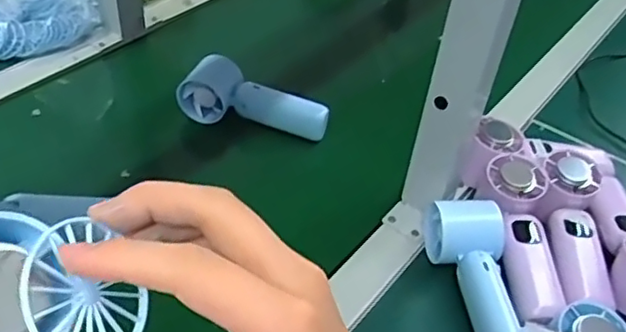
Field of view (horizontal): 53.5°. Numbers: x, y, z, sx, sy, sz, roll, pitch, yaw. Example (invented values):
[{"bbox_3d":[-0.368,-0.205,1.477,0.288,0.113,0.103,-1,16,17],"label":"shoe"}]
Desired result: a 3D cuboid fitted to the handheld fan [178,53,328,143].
[{"bbox_3d":[-0.058,-0.071,0.656,0.156,0.047,0.052,12,42,6],"label":"handheld fan"}]

